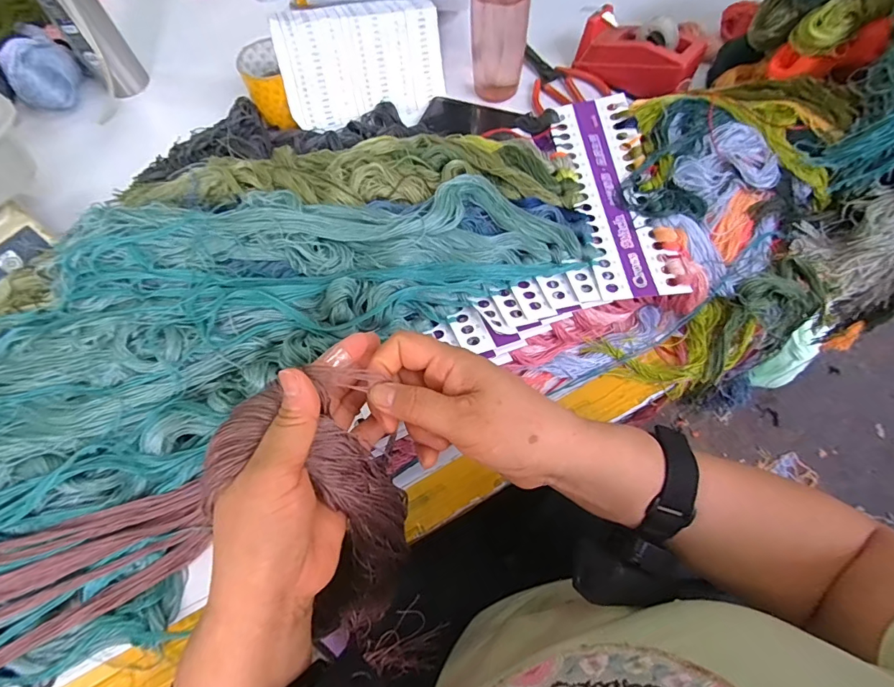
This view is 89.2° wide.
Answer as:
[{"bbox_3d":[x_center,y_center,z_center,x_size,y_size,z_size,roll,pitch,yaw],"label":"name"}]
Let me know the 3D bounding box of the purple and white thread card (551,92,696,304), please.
[{"bbox_3d":[0.166,-0.154,0.458,0.075,0.010,0.238,-7,68,-3],"label":"purple and white thread card"}]

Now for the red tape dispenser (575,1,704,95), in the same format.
[{"bbox_3d":[0.247,-0.375,0.589,0.153,0.061,0.058,38,72,18],"label":"red tape dispenser"}]

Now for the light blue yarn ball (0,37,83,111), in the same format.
[{"bbox_3d":[-0.569,-0.383,0.643,0.086,0.057,0.105,-38,69,-14],"label":"light blue yarn ball"}]

